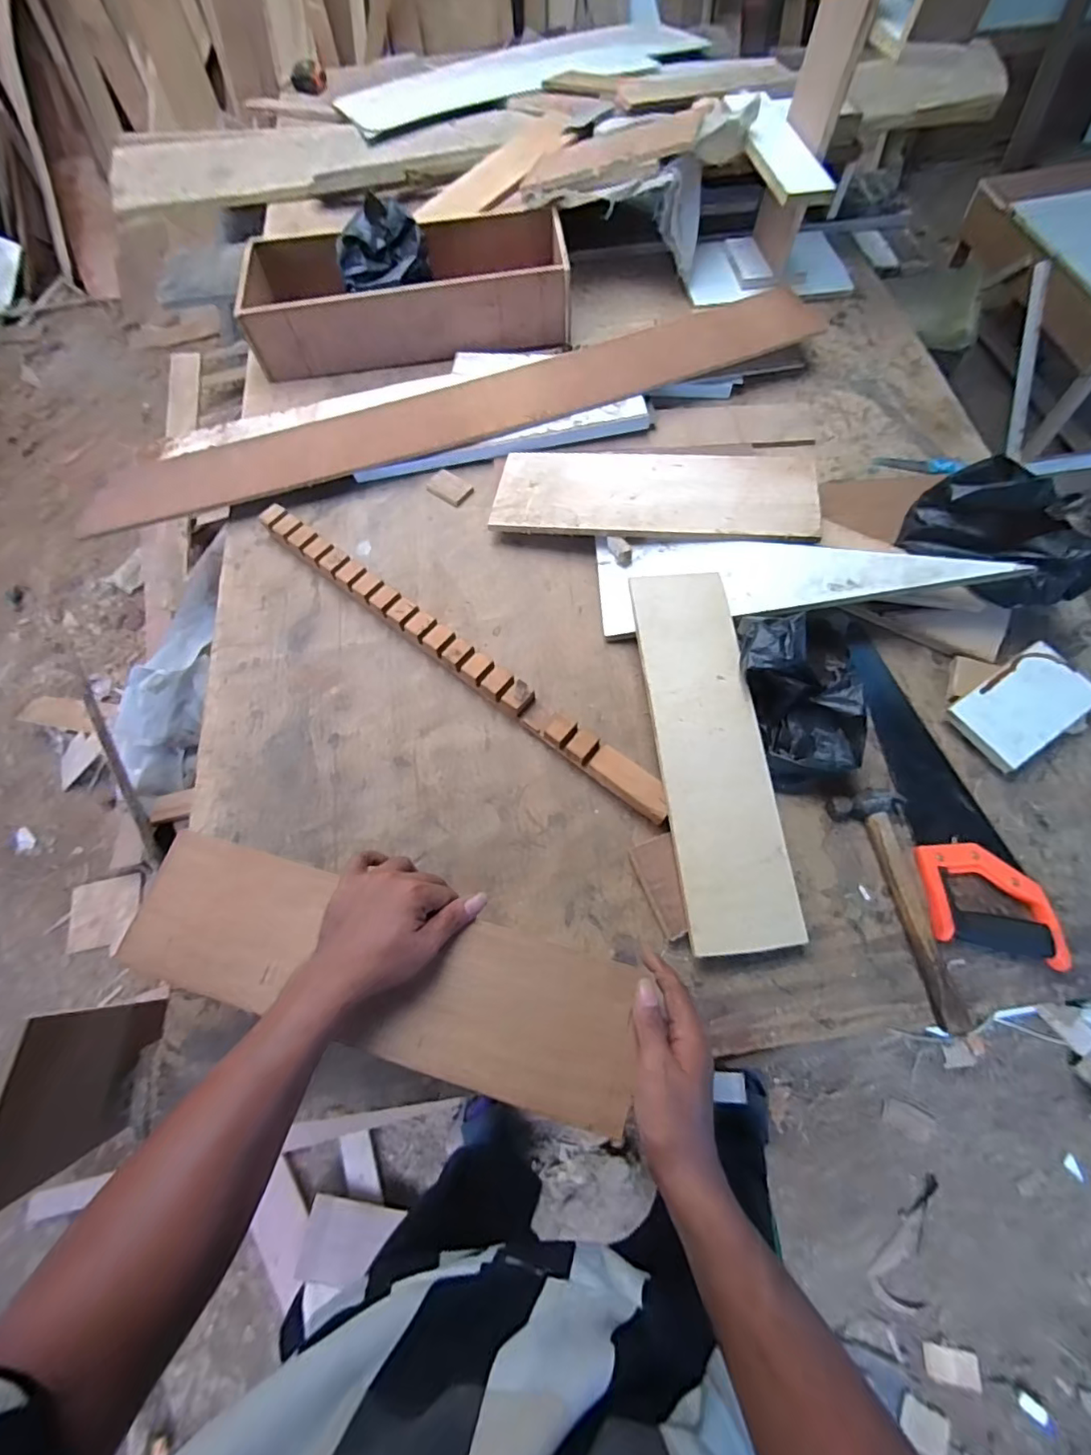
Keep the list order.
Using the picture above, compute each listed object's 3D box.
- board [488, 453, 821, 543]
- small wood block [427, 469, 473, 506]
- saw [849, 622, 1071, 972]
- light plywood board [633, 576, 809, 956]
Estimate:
[{"bbox_3d":[0.155,-0.346,0.799,0.457,0.012,0.167,7,63,10],"label":"board"},{"bbox_3d":[-0.153,-0.383,0.863,0.067,0.011,0.046,34,72,15],"label":"small wood block"},{"bbox_3d":[0.474,0.055,0.647,0.114,0.025,0.407,-2,67,1],"label":"saw"},{"bbox_3d":[0.195,0.020,0.637,0.125,0.007,0.449,-5,72,-5],"label":"light plywood board"}]

